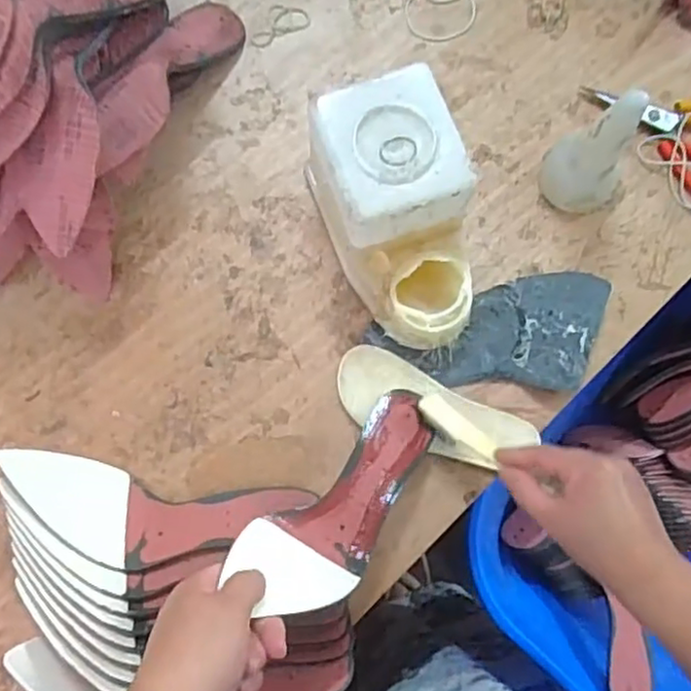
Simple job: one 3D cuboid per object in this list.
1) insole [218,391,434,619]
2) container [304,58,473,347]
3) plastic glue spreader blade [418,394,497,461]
[{"bbox_3d":[0.004,0.114,0.514,0.082,0.052,0.223,40,51,7],"label":"insole"},{"bbox_3d":[0.046,-0.103,0.560,0.104,0.122,0.193,-20,79,-5],"label":"container"},{"bbox_3d":[0.090,0.065,0.546,0.076,0.009,0.020,38,79,29],"label":"plastic glue spreader blade"}]

